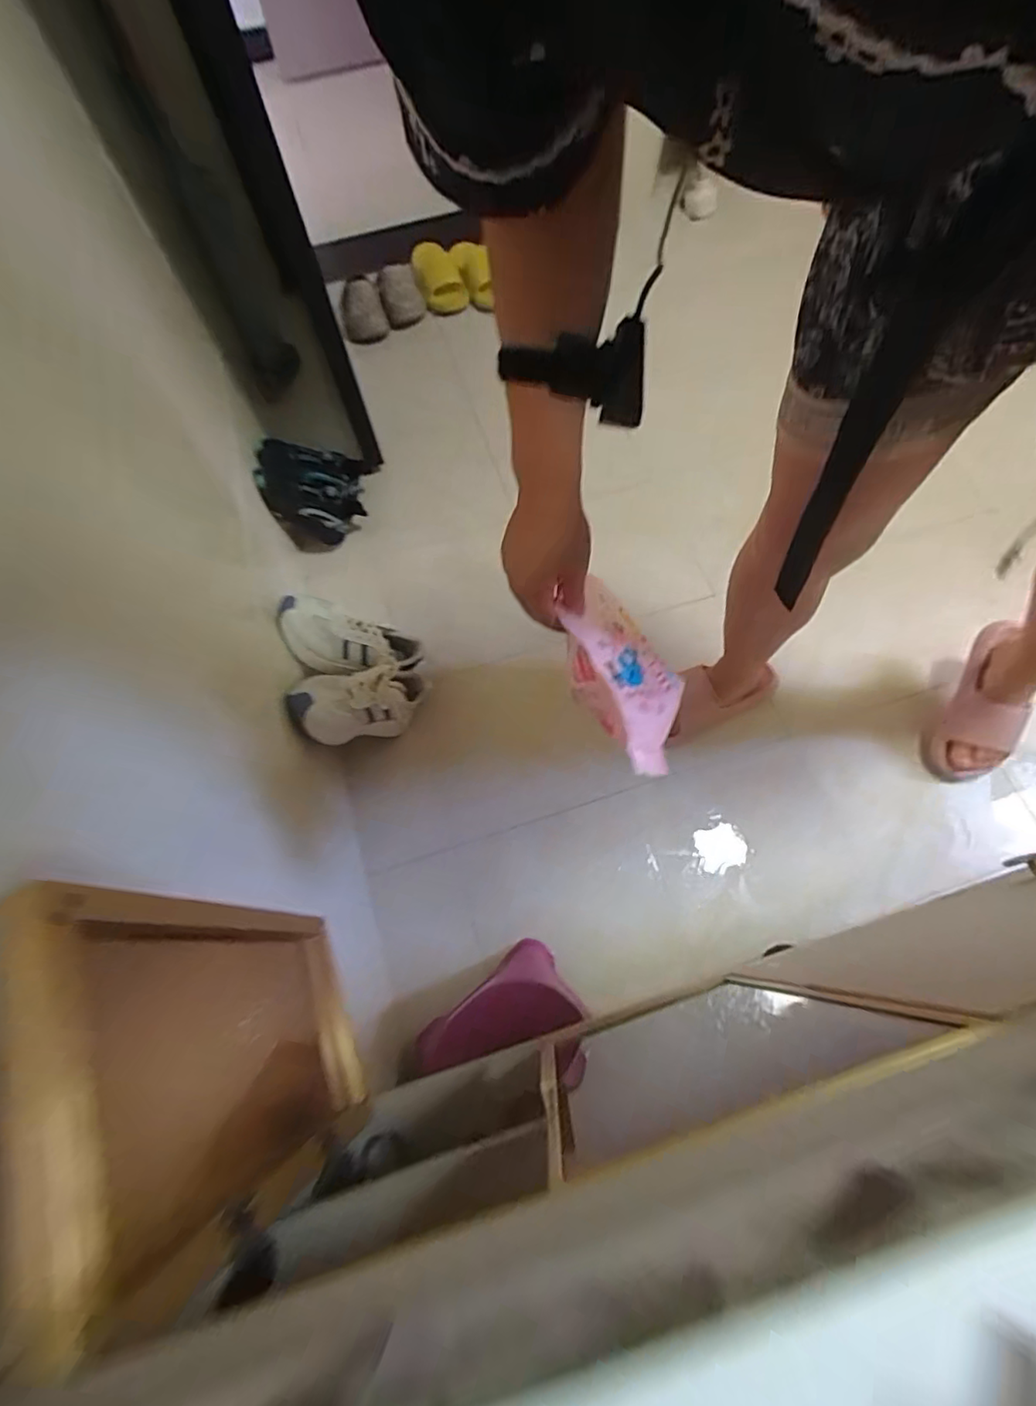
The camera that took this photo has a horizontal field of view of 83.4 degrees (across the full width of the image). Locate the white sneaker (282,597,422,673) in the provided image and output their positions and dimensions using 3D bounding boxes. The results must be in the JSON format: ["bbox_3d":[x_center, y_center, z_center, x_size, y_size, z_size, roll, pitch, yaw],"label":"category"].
[{"bbox_3d":[-0.266,-0.099,0.934,0.225,0.083,0.093,15,65,-30],"label":"white sneaker"}]

